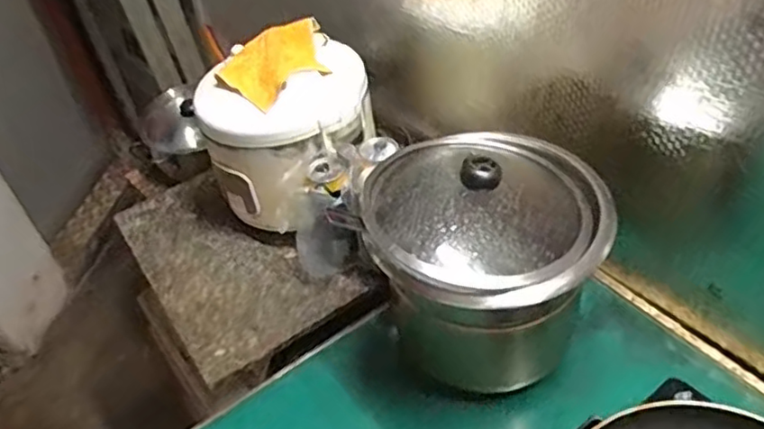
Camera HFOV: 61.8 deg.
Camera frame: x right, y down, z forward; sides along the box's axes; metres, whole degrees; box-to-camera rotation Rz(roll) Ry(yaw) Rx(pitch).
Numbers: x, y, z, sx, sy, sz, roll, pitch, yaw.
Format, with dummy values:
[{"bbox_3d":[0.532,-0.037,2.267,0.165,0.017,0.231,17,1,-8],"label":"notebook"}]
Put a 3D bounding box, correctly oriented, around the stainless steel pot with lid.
[{"bbox_3d":[0.112,0.062,0.741,0.226,0.274,0.237,-4,43,4],"label":"stainless steel pot with lid"}]

